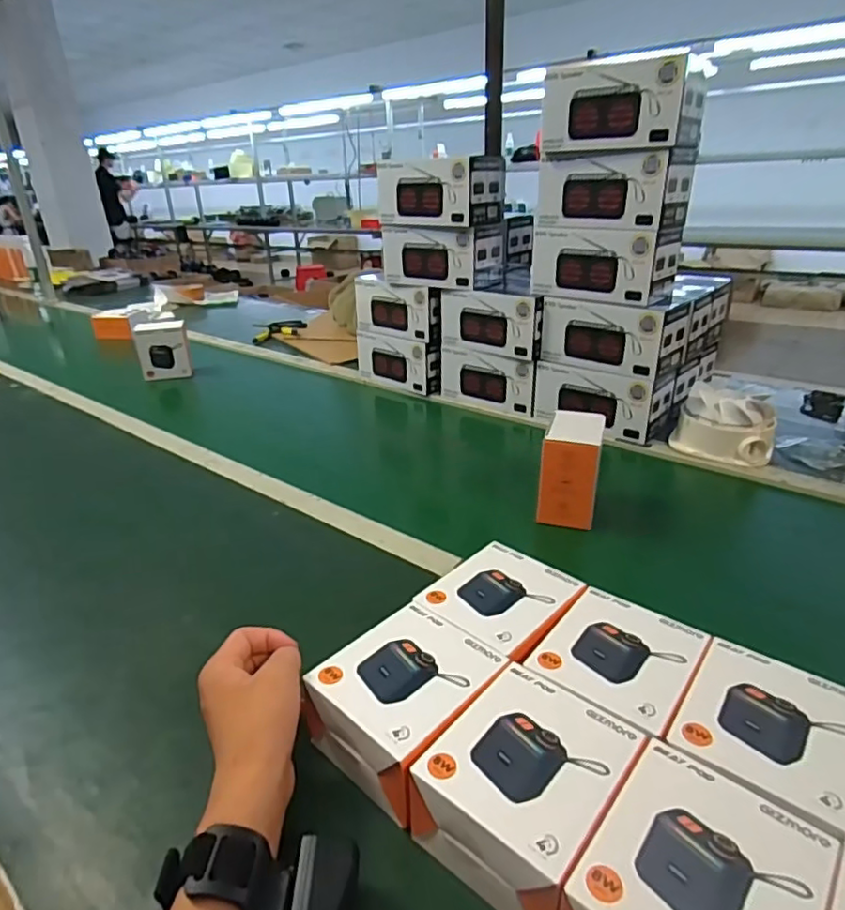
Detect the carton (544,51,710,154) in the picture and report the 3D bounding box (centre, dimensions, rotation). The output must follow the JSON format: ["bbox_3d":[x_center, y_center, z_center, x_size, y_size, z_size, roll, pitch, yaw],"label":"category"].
[{"bbox_3d":[0.272,-0.474,0.800,0.196,0.100,0.088,18,31,36],"label":"carton"}]

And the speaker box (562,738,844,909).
[{"bbox_3d":[0.138,0.227,0.294,0.097,0.054,0.119,18,31,36],"label":"speaker box"}]

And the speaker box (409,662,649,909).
[{"bbox_3d":[0.063,0.201,0.355,0.099,0.053,0.119,19,32,38],"label":"speaker box"}]

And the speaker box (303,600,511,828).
[{"bbox_3d":[-0.010,0.174,0.422,0.101,0.057,0.117,18,32,37],"label":"speaker box"}]

